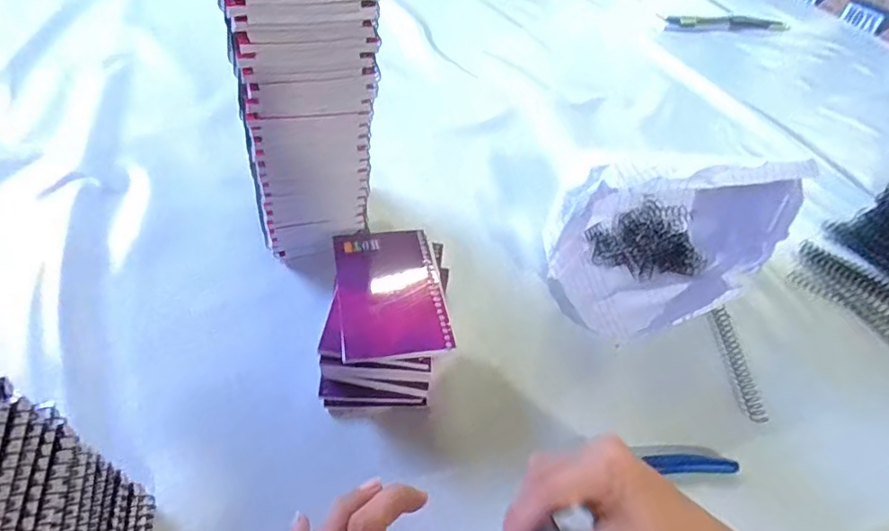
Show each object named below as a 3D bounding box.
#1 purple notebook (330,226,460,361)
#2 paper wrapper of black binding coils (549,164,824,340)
[{"bbox_3d":[-0.043,0.018,0.411,0.081,0.008,0.127,-5,46,-12],"label":"purple notebook"},{"bbox_3d":[0.205,-0.041,0.487,0.201,0.139,0.148,-24,54,-27],"label":"paper wrapper of black binding coils"}]

